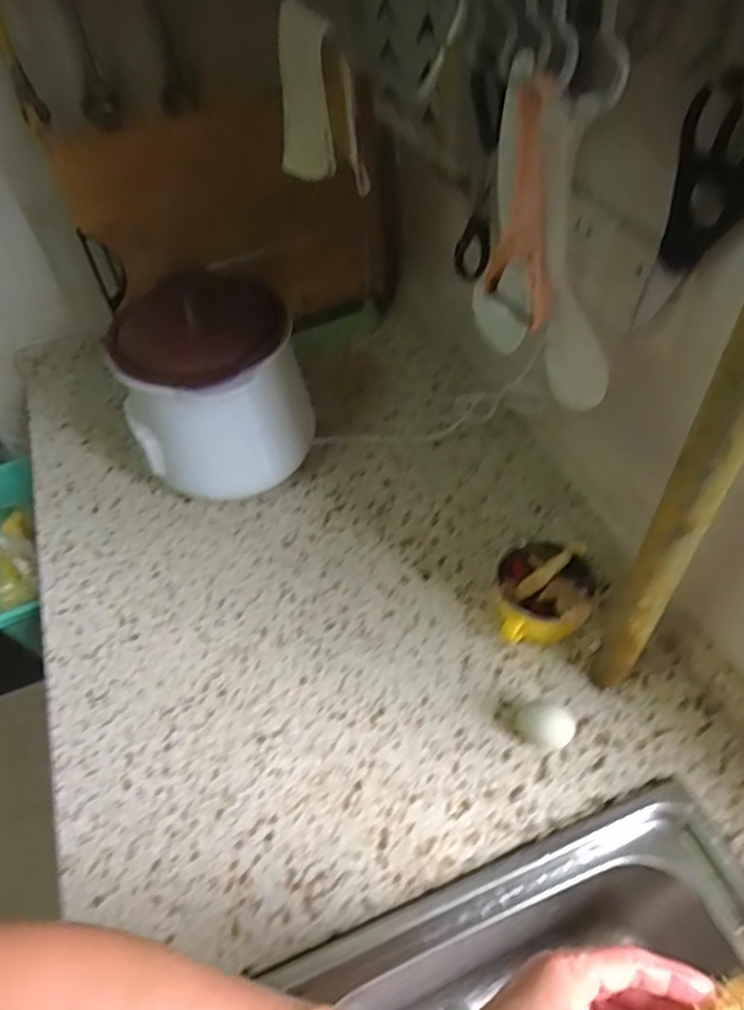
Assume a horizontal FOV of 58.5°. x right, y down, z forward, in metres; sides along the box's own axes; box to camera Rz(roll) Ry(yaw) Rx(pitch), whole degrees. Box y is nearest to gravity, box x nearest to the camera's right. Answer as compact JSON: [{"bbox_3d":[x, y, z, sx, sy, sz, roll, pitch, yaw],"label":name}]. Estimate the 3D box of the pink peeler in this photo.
[{"bbox_3d":[0.094,-0.182,0.409,0.020,0.137,0.064,-12,49,-4],"label":"pink peeler"}]

